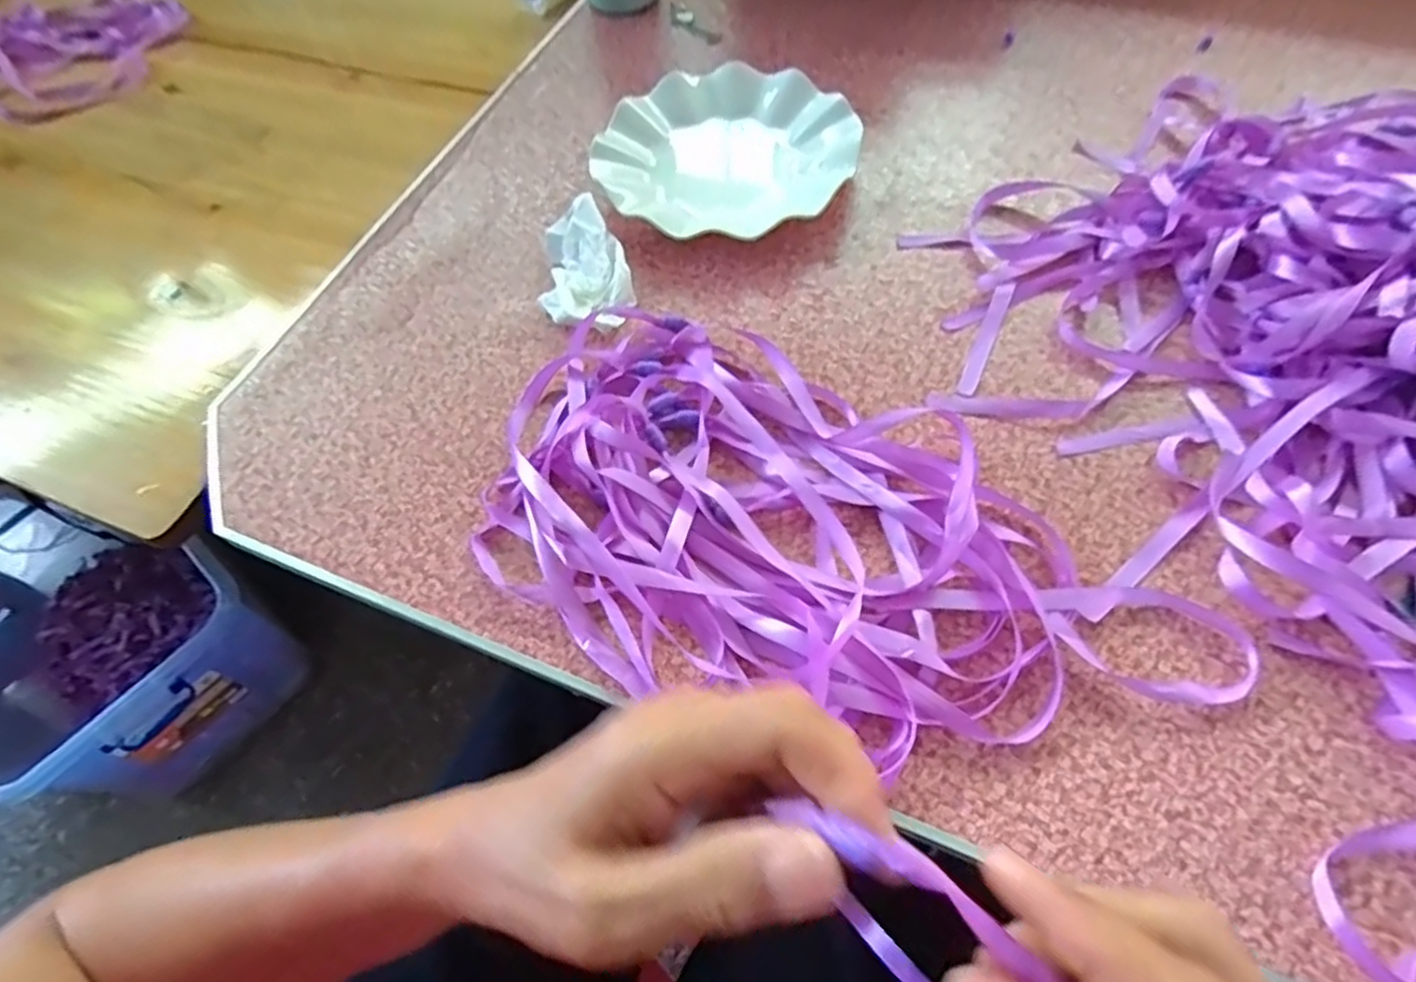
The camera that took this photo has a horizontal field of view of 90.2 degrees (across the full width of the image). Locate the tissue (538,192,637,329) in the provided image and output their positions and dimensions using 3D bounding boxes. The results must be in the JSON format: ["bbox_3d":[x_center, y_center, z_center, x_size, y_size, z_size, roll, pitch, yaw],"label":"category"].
[{"bbox_3d":[-0.084,-0.149,0.469,0.058,0.028,0.093,-17,61,-6],"label":"tissue"}]

